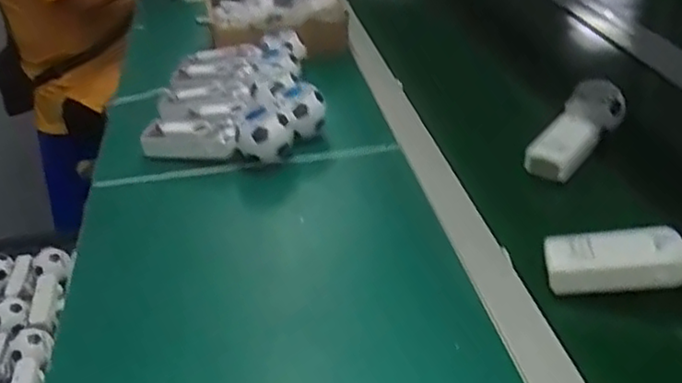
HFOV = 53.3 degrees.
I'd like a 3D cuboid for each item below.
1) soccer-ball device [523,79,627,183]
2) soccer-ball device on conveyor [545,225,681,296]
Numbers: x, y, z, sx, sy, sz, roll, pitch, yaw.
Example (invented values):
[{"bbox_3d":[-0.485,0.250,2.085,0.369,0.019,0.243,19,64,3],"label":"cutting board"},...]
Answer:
[{"bbox_3d":[0.262,-0.071,0.752,0.055,0.049,0.166,22,39,32],"label":"soccer-ball device"},{"bbox_3d":[0.253,0.056,0.549,0.164,0.047,0.046,3,33,7],"label":"soccer-ball device on conveyor"}]

